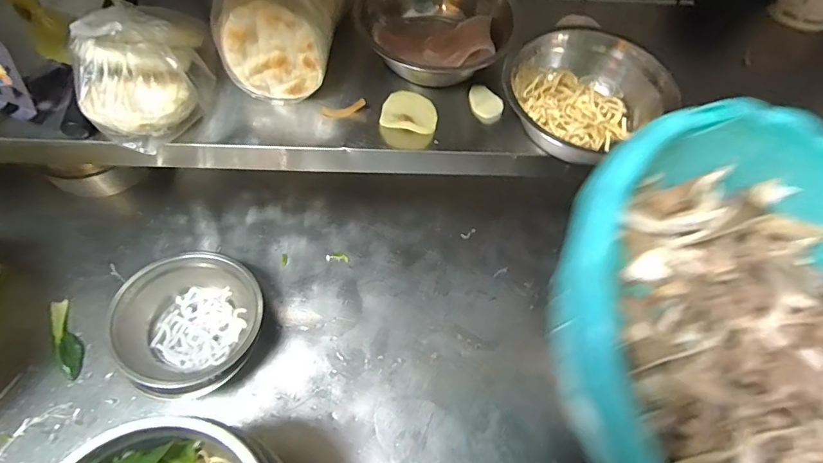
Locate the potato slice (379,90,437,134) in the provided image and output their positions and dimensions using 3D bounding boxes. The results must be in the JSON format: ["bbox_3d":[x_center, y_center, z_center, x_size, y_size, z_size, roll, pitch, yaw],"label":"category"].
[{"bbox_3d":[-0.002,-0.143,0.540,0.064,0.019,0.068,1,62,-2],"label":"potato slice"}]

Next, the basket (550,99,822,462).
[{"bbox_3d":[0.244,0.065,0.292,0.291,0.129,0.280,-34,69,-18],"label":"basket"}]

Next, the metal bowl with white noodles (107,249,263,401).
[{"bbox_3d":[-0.315,0.137,0.657,0.191,0.104,0.187,1,62,-2],"label":"metal bowl with white noodles"}]

